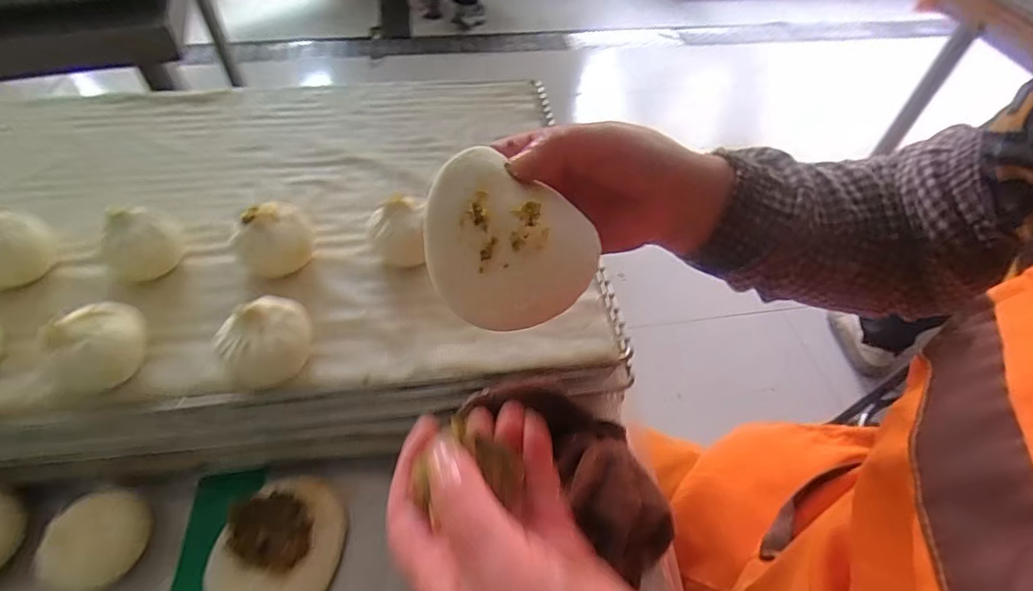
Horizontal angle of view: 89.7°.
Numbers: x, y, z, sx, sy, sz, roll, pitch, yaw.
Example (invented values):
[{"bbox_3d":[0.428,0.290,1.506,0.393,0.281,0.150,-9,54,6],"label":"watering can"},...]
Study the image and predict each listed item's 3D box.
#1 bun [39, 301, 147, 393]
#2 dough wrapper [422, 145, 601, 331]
[{"bbox_3d":[-0.257,0.030,0.324,0.046,0.042,0.055,1,50,-2],"label":"bun"},{"bbox_3d":[-0.006,-0.023,0.243,0.082,0.015,0.073,31,86,-8],"label":"dough wrapper"}]

